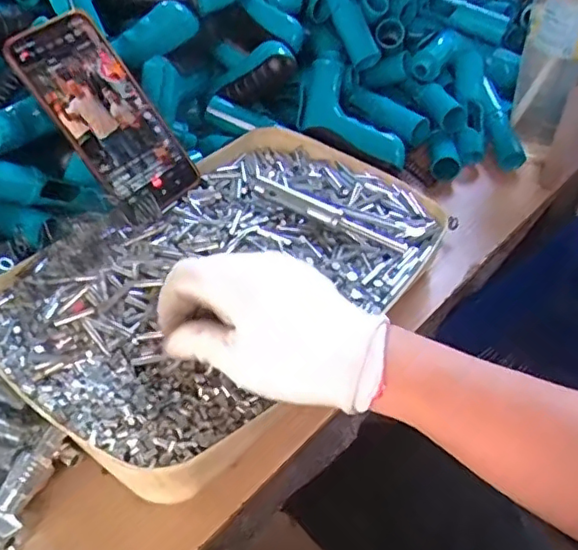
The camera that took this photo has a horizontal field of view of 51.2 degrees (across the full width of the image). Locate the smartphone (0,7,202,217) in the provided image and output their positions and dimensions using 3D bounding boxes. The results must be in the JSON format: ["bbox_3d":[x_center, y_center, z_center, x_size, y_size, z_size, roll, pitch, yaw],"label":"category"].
[{"bbox_3d":[-0.146,-0.128,0.487,0.077,0.167,0.007,-44,15,-28],"label":"smartphone"}]

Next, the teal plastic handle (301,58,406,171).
[{"bbox_3d":[0.064,-0.156,0.609,0.051,0.060,0.138,-35,74,-33],"label":"teal plastic handle"}]

